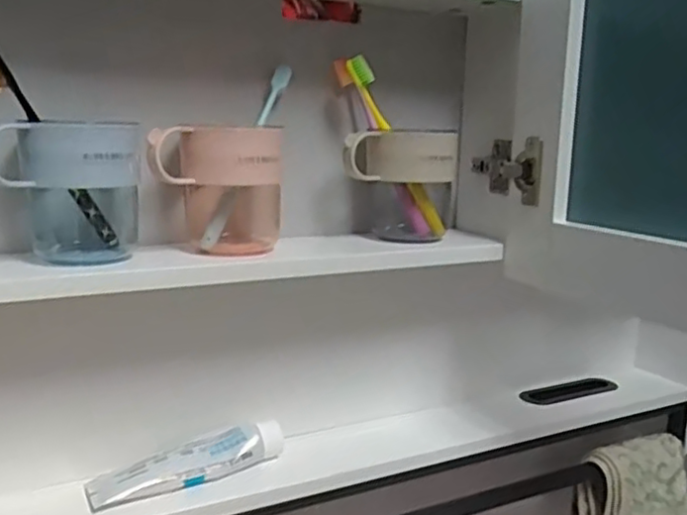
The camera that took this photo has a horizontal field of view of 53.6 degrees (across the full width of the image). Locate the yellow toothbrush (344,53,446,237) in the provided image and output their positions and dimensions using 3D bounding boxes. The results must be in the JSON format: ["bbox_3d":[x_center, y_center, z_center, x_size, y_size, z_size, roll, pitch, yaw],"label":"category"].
[{"bbox_3d":[0.051,-0.099,0.626,0.018,0.182,0.018,-31,16,-5],"label":"yellow toothbrush"}]

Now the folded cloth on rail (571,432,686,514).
[{"bbox_3d":[0.341,0.270,0.785,0.133,0.098,0.062,-2,12,-19],"label":"folded cloth on rail"}]

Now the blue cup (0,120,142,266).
[{"bbox_3d":[-0.204,-0.047,0.500,0.101,0.104,0.071,-3,12,-21],"label":"blue cup"}]

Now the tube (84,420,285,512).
[{"bbox_3d":[-0.128,0.174,0.578,0.165,0.036,0.039,-4,12,-25],"label":"tube"}]

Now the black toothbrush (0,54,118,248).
[{"bbox_3d":[-0.210,-0.075,0.484,0.011,0.183,0.020,7,48,26],"label":"black toothbrush"}]

